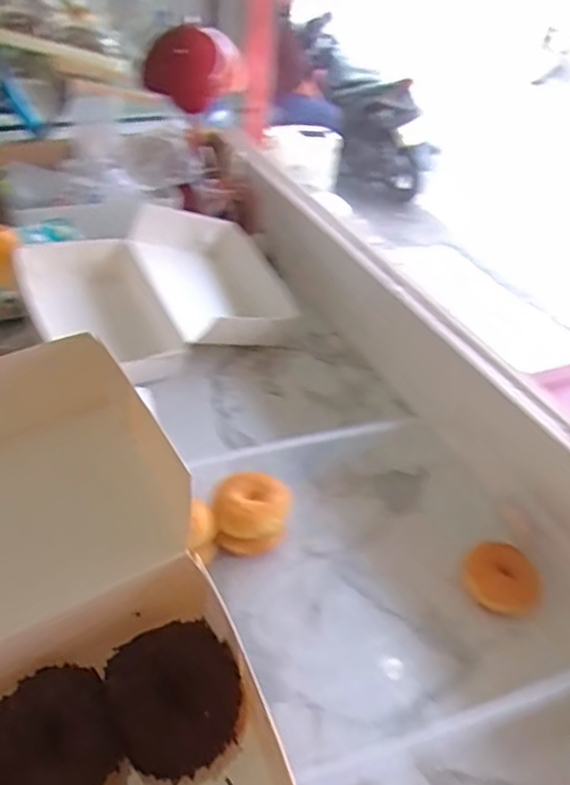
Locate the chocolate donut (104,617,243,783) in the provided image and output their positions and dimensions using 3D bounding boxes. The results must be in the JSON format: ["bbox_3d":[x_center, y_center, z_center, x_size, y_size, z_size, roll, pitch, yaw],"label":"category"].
[{"bbox_3d":[-0.056,0.155,0.339,0.063,0.022,0.065,-22,47,-25],"label":"chocolate donut"}]

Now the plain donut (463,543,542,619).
[{"bbox_3d":[0.193,0.166,0.593,0.056,0.022,0.069,-13,44,-17],"label":"plain donut"}]

